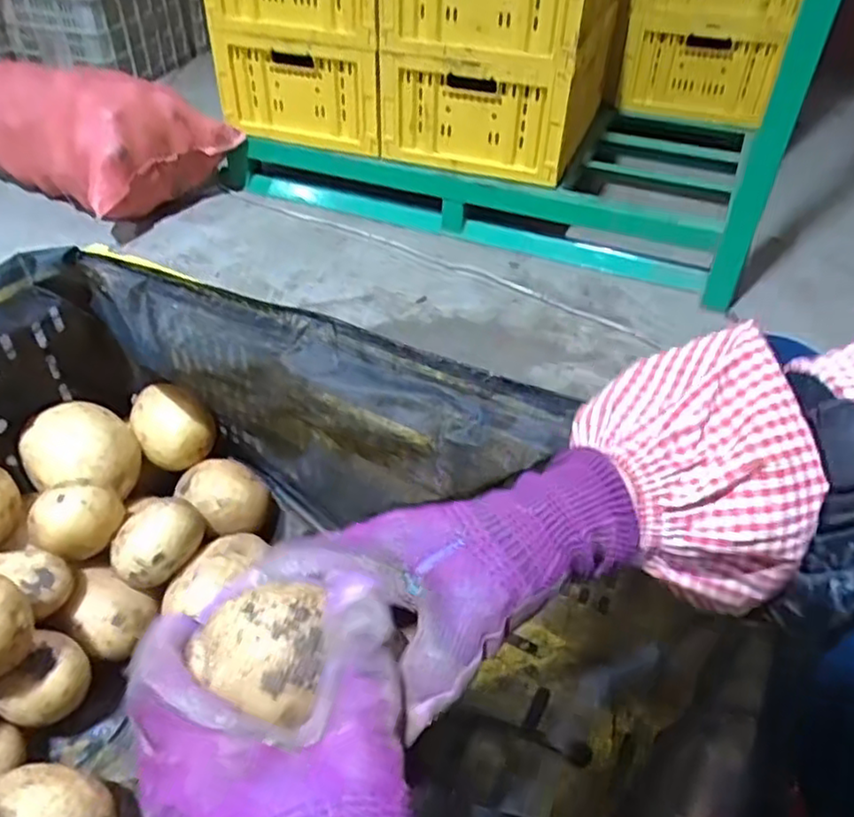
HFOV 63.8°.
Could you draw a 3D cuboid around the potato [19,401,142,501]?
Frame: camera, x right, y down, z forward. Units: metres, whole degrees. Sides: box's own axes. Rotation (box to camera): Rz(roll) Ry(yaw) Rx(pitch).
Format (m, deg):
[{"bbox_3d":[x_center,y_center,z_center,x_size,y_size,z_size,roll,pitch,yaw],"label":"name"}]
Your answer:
[{"bbox_3d":[-0.286,0.038,0.571,0.083,0.055,0.077,1,42,-1],"label":"potato"}]

